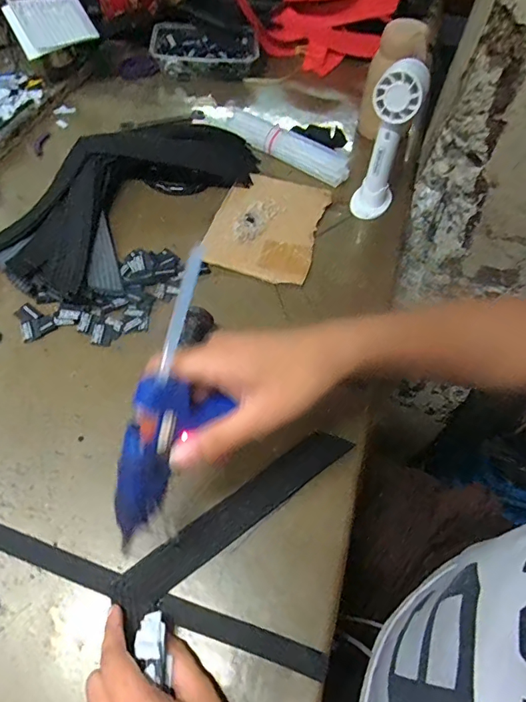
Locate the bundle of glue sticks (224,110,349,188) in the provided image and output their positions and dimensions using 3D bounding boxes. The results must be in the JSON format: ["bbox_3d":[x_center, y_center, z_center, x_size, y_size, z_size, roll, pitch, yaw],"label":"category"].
[{"bbox_3d":[0.033,-0.279,0.611,0.186,0.032,0.031,33,61,16],"label":"bundle of glue sticks"}]

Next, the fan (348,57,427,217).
[{"bbox_3d":[0.139,-0.235,0.512,0.052,0.155,0.049,16,58,5],"label":"fan"}]

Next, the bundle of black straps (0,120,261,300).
[{"bbox_3d":[-0.160,-0.193,0.535,0.204,0.041,0.338,25,59,10],"label":"bundle of black straps"}]

